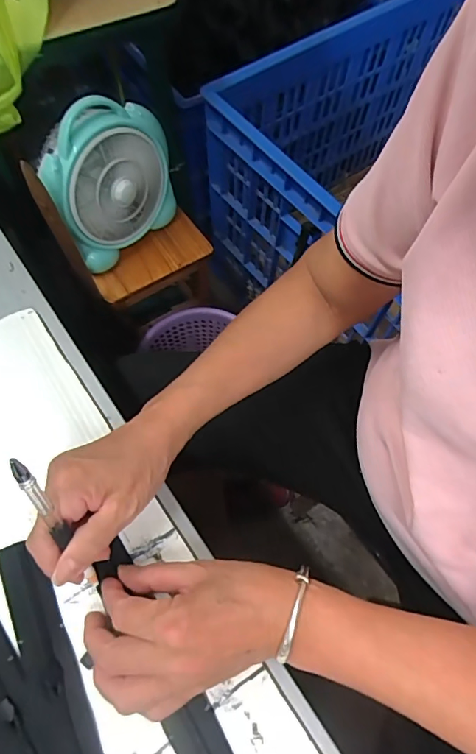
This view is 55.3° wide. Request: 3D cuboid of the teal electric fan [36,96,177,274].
[{"bbox_3d":[-0.218,-0.333,0.759,0.229,0.255,0.096,-41,60,-21],"label":"teal electric fan"}]

